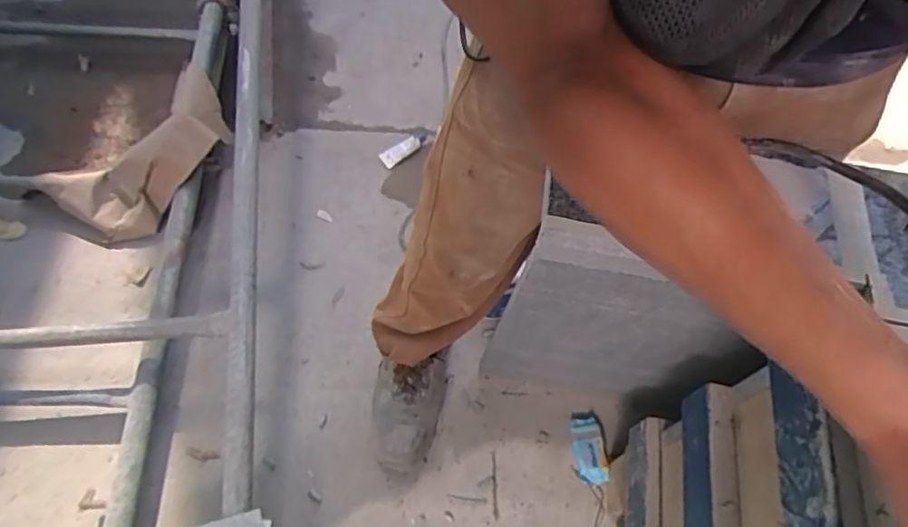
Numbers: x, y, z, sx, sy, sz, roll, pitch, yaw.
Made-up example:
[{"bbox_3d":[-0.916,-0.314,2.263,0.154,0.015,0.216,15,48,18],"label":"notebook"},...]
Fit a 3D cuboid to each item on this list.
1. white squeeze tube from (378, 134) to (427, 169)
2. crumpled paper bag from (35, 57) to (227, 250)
[{"bbox_3d":[-0.109,-0.252,1.338,0.116,0.011,0.045,-39,71,-22],"label":"white squeeze tube"},{"bbox_3d":[-0.601,-0.211,1.209,0.377,0.155,0.185,-46,72,-1],"label":"crumpled paper bag"}]

